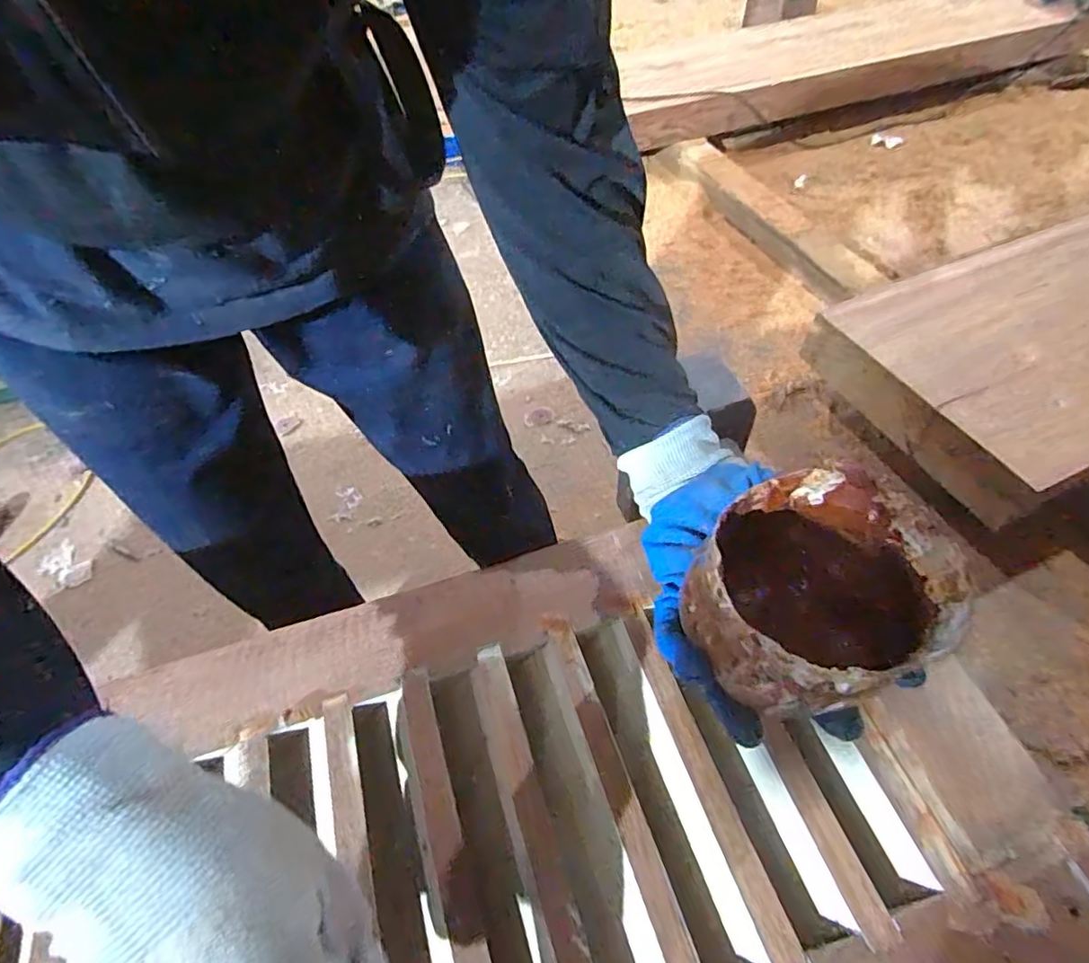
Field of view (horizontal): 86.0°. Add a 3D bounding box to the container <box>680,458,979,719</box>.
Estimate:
[{"bbox_3d":[0.113,0.048,0.245,0.092,0.080,0.082,-25,56,-16],"label":"container"}]

